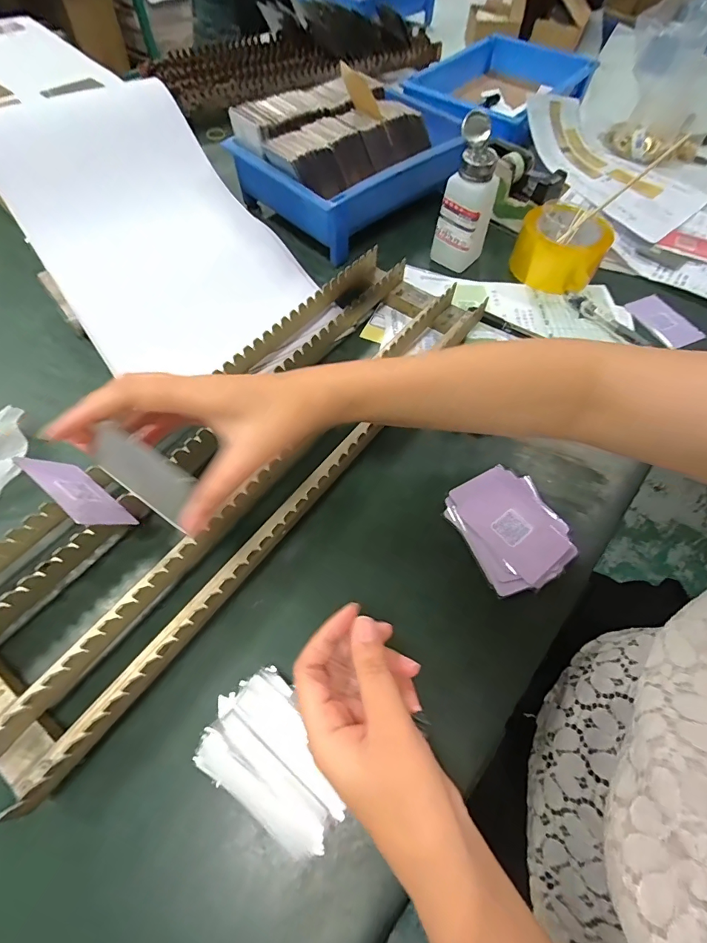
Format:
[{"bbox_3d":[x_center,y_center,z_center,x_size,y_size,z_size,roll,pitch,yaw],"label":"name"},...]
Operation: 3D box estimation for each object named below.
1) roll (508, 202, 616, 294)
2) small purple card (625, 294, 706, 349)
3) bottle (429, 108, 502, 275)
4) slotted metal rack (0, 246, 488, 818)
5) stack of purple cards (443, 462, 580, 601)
[{"bbox_3d":[0.266,-0.289,0.536,0.094,0.069,0.089,1,60,-2],"label":"roll"},{"bbox_3d":[0.392,-0.191,0.527,0.053,0.005,0.084,-25,65,-7],"label":"small purple card"},{"bbox_3d":[0.142,-0.330,0.512,0.063,0.146,0.057,16,61,7],"label":"bottle"},{"bbox_3d":[-0.088,-0.030,0.388,0.174,0.048,0.554,33,64,16],"label":"slotted metal rack"},{"bbox_3d":[0.140,0.047,0.367,0.090,0.018,0.101,-24,64,-15],"label":"stack of purple cards"}]

